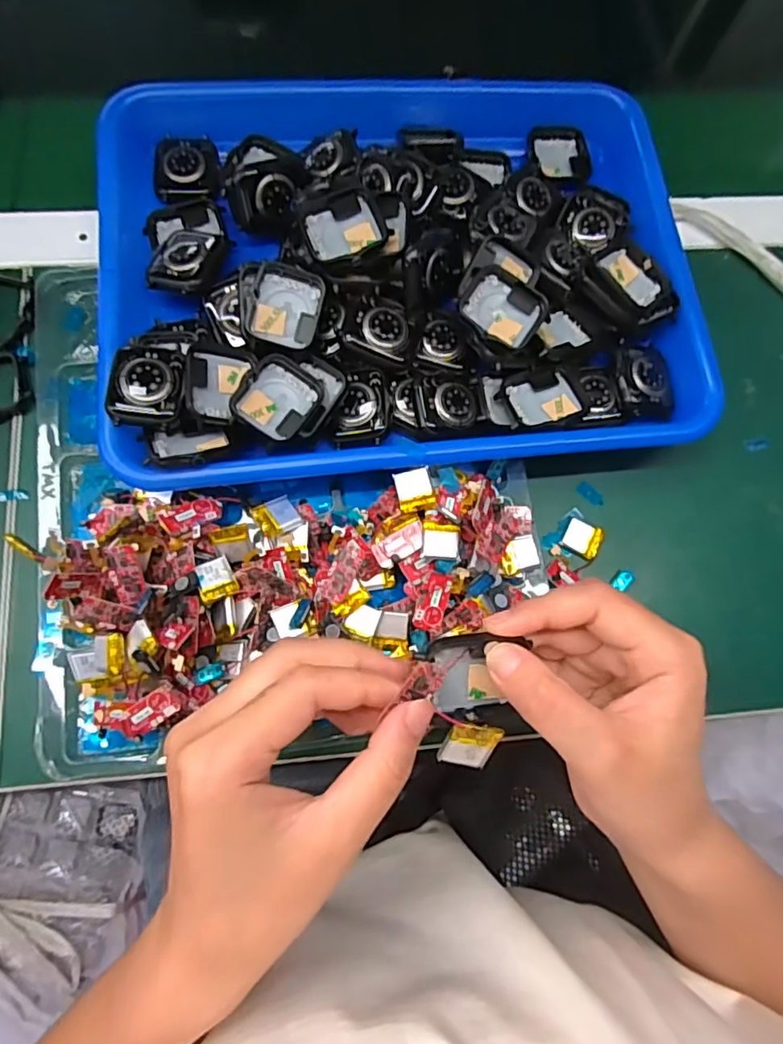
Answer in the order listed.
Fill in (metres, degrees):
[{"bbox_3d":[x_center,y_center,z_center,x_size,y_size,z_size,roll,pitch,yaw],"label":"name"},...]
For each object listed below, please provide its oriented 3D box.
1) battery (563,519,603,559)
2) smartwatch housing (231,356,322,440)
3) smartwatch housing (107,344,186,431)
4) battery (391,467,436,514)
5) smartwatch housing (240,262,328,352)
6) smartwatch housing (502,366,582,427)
[{"bbox_3d":[0.108,0.009,0.322,0.020,0.004,0.018,28,80,6],"label":"battery"},{"bbox_3d":[-0.058,-0.064,0.294,0.035,0.010,0.040,32,75,-3],"label":"smartwatch housing"},{"bbox_3d":[-0.120,-0.067,0.283,0.035,0.007,0.041,2,81,-9],"label":"smartwatch housing"},{"bbox_3d":[0.012,-0.016,0.295,0.018,0.007,0.021,-11,78,-2],"label":"battery"},{"bbox_3d":[-0.058,-0.112,0.301,0.042,0.011,0.042,5,92,-9],"label":"smartwatch housing"},{"bbox_3d":[0.082,-0.068,0.312,0.038,0.011,0.034,-14,78,-2],"label":"smartwatch housing"}]

